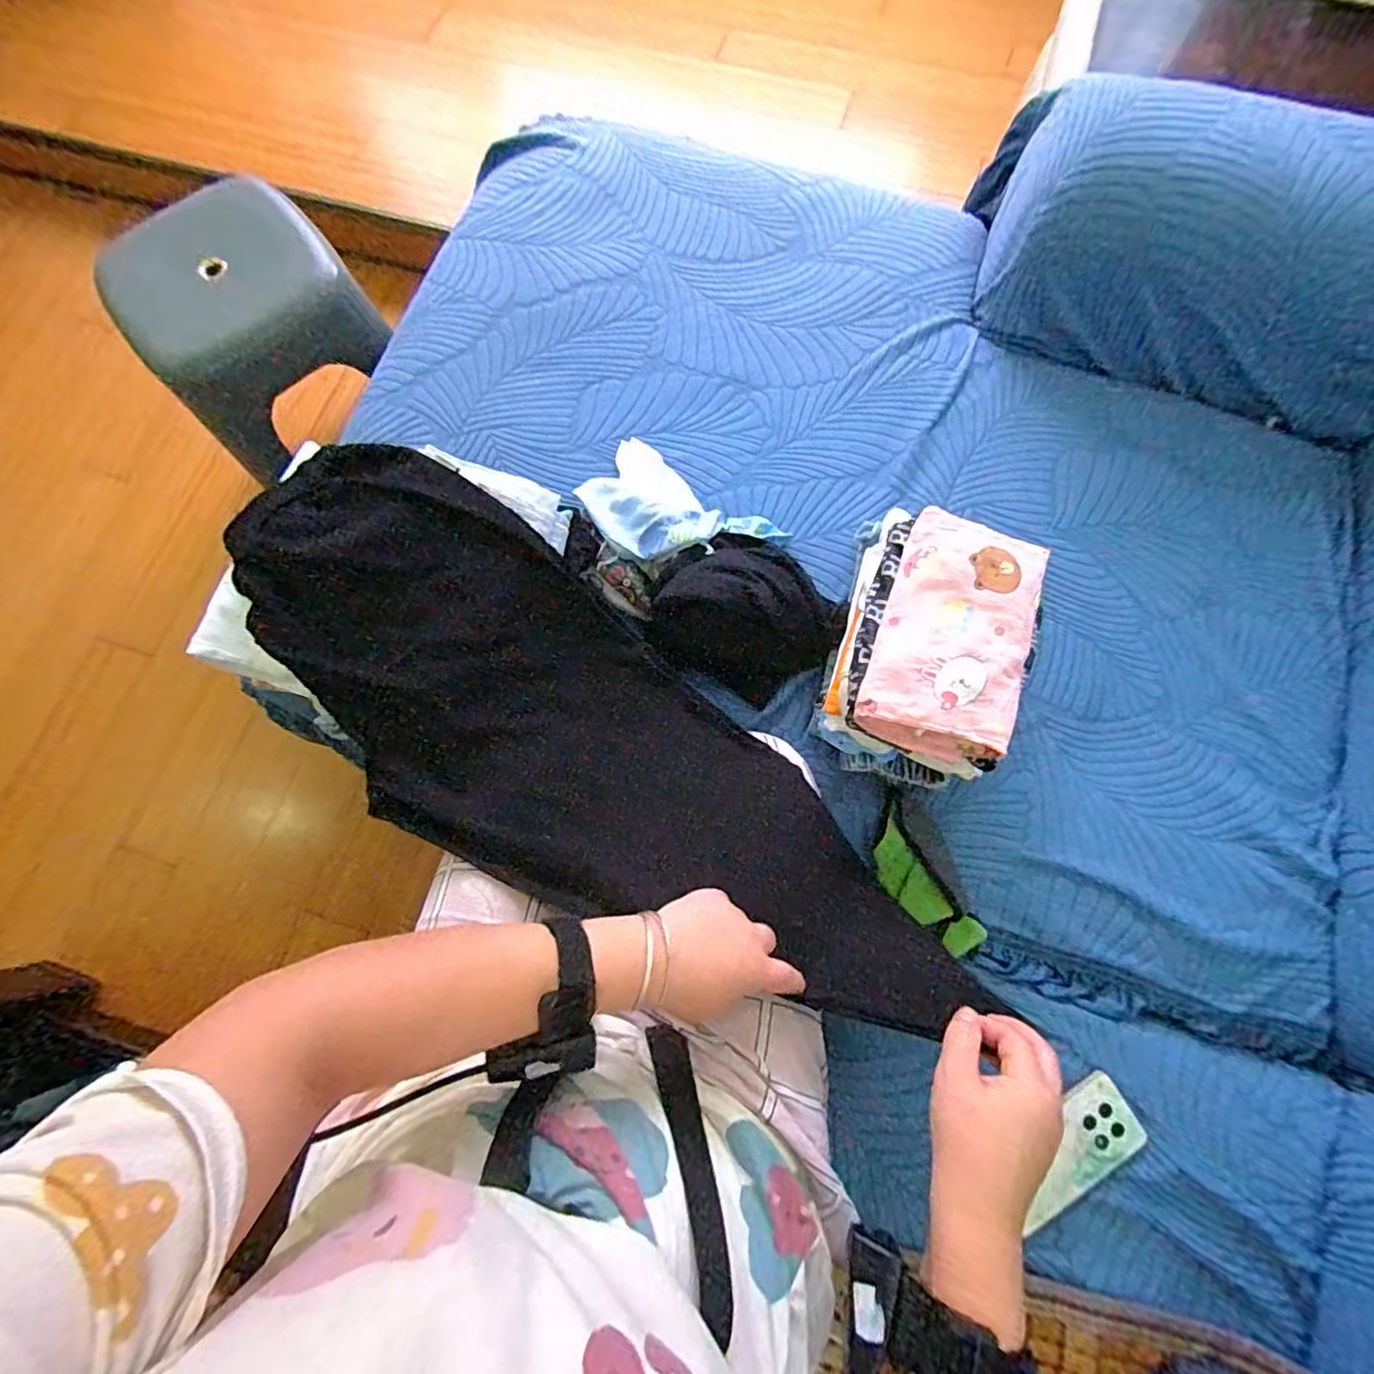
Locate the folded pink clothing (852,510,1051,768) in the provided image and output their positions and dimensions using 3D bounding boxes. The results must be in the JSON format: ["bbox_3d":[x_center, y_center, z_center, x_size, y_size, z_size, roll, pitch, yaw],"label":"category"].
[{"bbox_3d":[0.252,-0.053,0.579,0.129,0.040,0.236,21,76,7],"label":"folded pink clothing"}]

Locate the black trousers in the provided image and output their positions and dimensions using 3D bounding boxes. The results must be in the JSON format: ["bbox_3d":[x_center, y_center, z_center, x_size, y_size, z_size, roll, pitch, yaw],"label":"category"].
[{"bbox_3d":[-0.091,0.071,0.594,0.807,0.056,0.269,37,79,-2],"label":"black trousers"}]

